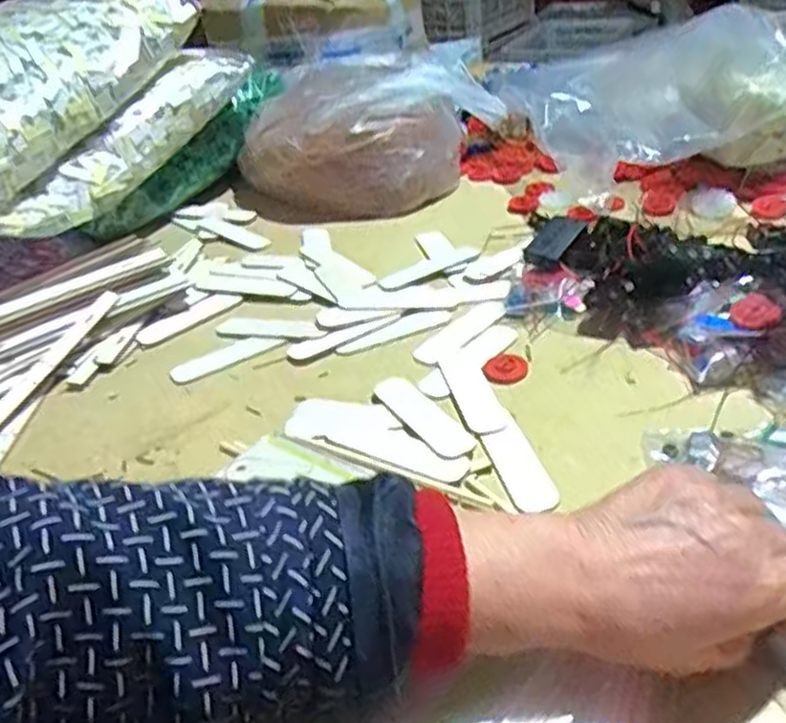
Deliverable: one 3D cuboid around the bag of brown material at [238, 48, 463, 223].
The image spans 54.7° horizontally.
[{"bbox_3d":[-0.050,-0.257,0.875,0.243,0.116,0.171,-8,34,-1],"label":"bag of brown material"}]

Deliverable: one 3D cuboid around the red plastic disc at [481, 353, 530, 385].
[{"bbox_3d":[0.085,0.005,0.576,0.033,0.005,0.037,-8,34,-1],"label":"red plastic disc"}]

